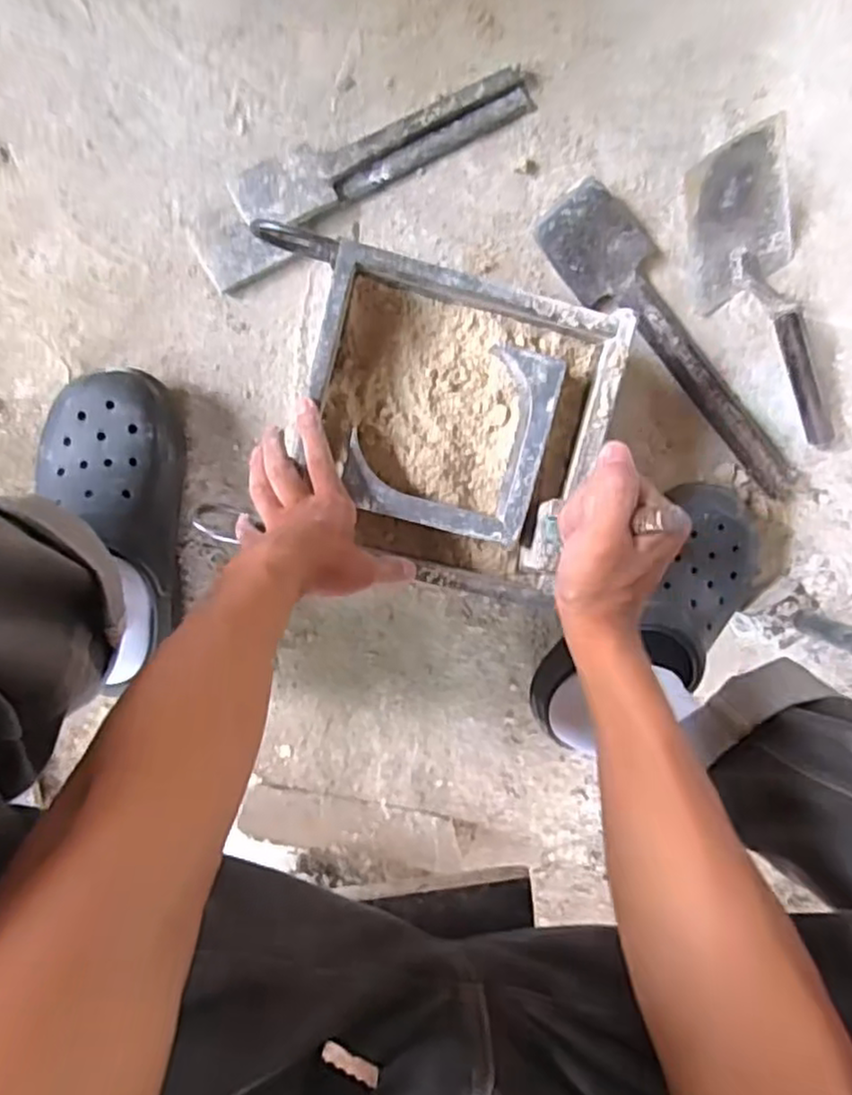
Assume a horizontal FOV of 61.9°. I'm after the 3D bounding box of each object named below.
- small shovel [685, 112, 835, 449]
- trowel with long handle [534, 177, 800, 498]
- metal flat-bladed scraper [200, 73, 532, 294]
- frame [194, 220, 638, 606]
[{"bbox_3d":[0.316,-0.217,0.635,0.103,0.065,0.281,-29,98,-6],"label":"small shovel"},{"bbox_3d":[0.236,-0.188,0.658,0.078,0.023,0.336,-43,98,0],"label":"trowel with long handle"},{"bbox_3d":[-0.054,-0.340,0.624,0.324,0.022,0.071,-33,98,-5],"label":"metal flat-bladed scraper"},{"bbox_3d":[-0.006,-0.094,0.545,0.277,0.049,0.229,12,95,-6],"label":"frame"}]

